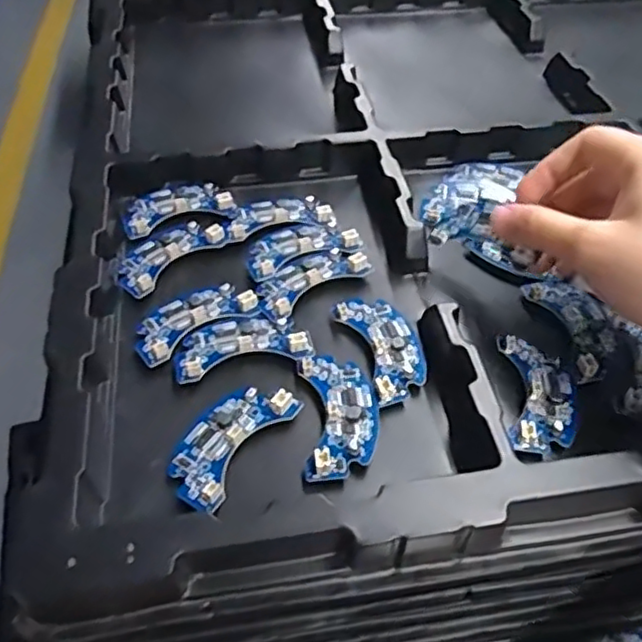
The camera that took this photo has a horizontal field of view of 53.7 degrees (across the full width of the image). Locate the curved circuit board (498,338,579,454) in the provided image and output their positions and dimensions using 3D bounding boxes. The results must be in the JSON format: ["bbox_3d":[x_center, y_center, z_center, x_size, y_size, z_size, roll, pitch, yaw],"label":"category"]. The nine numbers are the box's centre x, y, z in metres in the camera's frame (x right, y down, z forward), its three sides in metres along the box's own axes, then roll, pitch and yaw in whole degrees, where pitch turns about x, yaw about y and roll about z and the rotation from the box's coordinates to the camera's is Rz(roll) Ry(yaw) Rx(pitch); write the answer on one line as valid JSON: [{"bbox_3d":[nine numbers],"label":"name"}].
[{"bbox_3d":[0.100,0.033,0.288,0.034,0.006,0.062,7,49,3],"label":"curved circuit board"}]

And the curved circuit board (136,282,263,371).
[{"bbox_3d":[-0.064,-0.003,0.317,0.063,0.006,0.031,-27,55,-24],"label":"curved circuit board"}]

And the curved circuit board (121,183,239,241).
[{"bbox_3d":[-0.085,-0.068,0.374,0.064,0.007,0.036,-14,51,-15],"label":"curved circuit board"}]

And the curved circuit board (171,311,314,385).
[{"bbox_3d":[-0.040,0.008,0.308,0.065,0.009,0.035,-10,50,-12],"label":"curved circuit board"}]

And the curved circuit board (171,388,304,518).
[{"bbox_3d":[-0.040,0.049,0.271,0.032,0.007,0.062,28,53,20],"label":"curved circuit board"}]

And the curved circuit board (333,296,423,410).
[{"bbox_3d":[0.031,0.011,0.306,0.030,0.008,0.062,-14,51,-15],"label":"curved circuit board"}]

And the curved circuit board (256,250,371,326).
[{"bbox_3d":[-0.006,-0.024,0.335,0.062,0.007,0.033,-29,56,-25],"label":"curved circuit board"}]

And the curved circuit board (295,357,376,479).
[{"bbox_3d":[0.008,0.040,0.280,0.032,0.007,0.062,-2,49,-4],"label":"curved circuit board"}]

